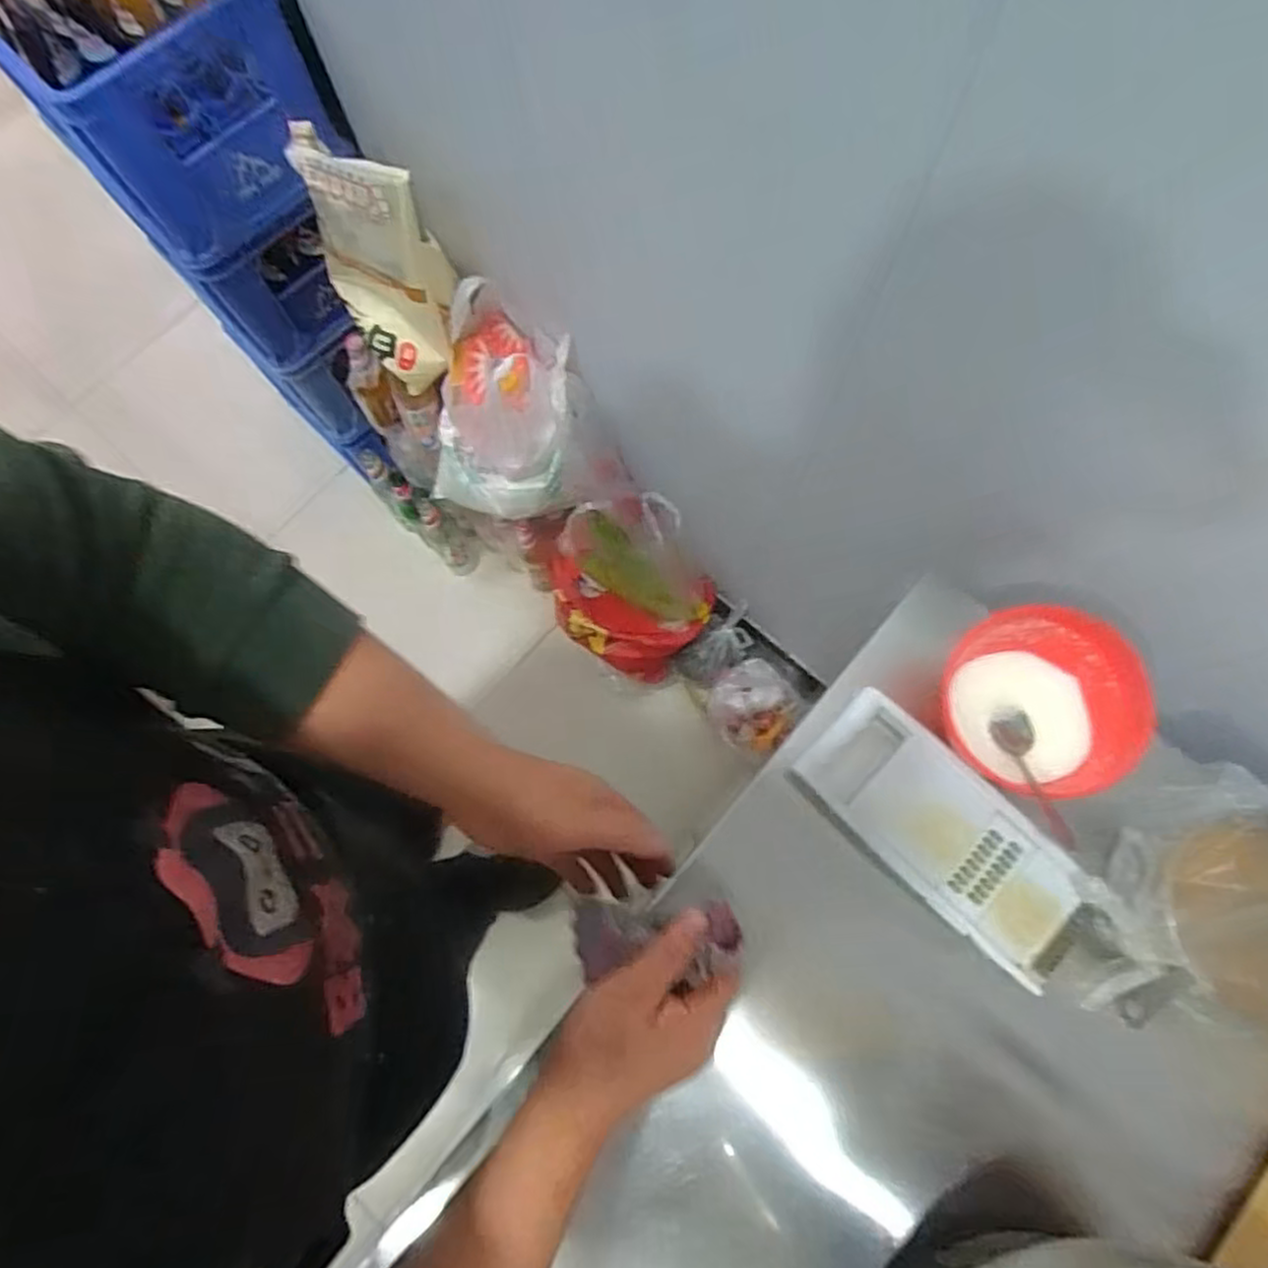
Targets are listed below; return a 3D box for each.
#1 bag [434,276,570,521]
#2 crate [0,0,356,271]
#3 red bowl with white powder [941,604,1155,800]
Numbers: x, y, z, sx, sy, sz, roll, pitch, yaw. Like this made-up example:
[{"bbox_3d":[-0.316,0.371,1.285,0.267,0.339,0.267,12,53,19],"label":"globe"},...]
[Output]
[{"bbox_3d":[-0.201,-0.324,1.072,0.227,0.289,0.208,19,76,7],"label":"bag"},{"bbox_3d":[-0.603,-0.711,0.883,0.447,0.214,0.261,43,80,12],"label":"crate"},{"bbox_3d":[0.318,0.057,0.577,0.134,0.073,0.140,0,75,2],"label":"red bowl with white powder"}]

